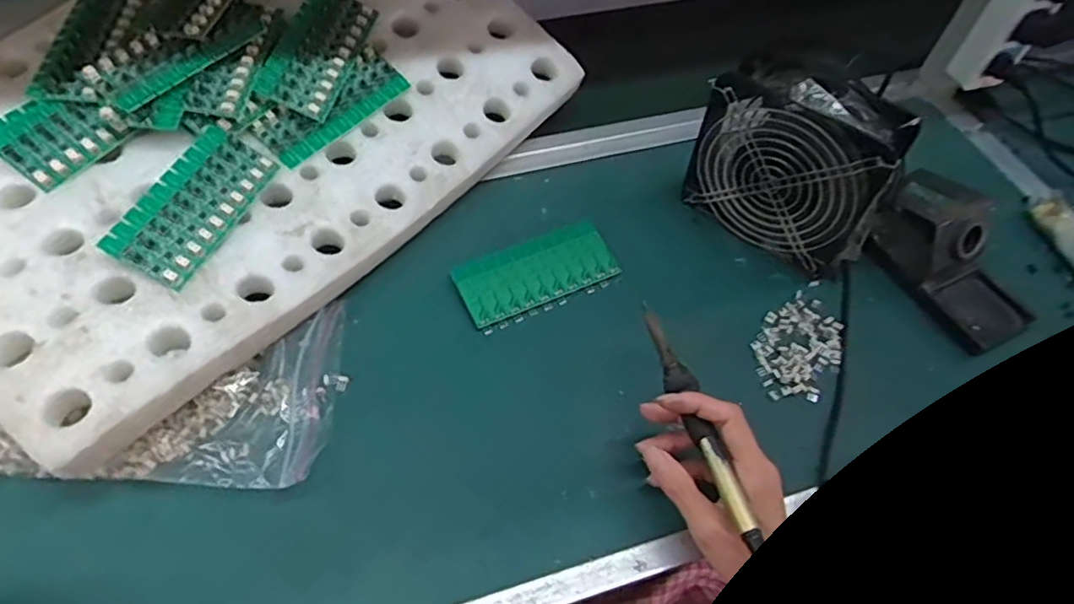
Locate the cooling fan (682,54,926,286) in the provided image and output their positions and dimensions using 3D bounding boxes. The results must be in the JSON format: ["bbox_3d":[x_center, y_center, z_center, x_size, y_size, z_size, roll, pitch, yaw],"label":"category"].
[{"bbox_3d":[0.216,-0.116,0.537,0.158,0.147,0.061,33,60,18],"label":"cooling fan"}]

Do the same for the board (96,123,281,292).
[{"bbox_3d":[-0.264,-0.079,0.490,0.061,0.006,0.137,33,56,-17],"label":"board"}]

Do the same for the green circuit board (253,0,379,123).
[{"bbox_3d":[-0.195,-0.227,0.565,0.062,0.009,0.134,22,65,-15],"label":"green circuit board"}]

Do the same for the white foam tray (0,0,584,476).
[{"bbox_3d":[-0.257,-0.174,0.542,0.374,0.061,0.543,41,65,8],"label":"white foam tray"}]

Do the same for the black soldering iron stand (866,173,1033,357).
[{"bbox_3d":[0.363,-0.044,0.546,0.079,0.072,0.155,-21,59,-16],"label":"black soldering iron stand"}]

